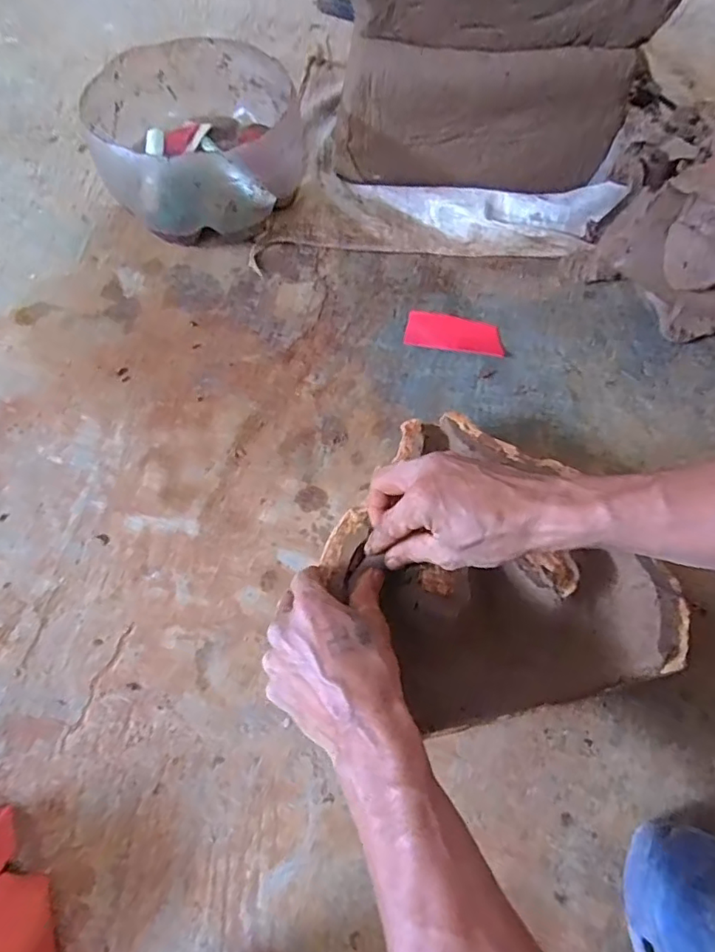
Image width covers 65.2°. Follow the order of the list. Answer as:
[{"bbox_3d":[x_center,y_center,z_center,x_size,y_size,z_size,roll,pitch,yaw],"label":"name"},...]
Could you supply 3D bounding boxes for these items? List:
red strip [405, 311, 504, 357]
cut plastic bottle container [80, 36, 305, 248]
[{"bbox_3d":[0.111,-0.165,0.643,0.109,0.007,0.050,10,66,5],"label":"red strip"},{"bbox_3d":[-0.195,-0.412,0.699,0.234,0.130,0.276,-14,64,-8],"label":"cut plastic bottle container"}]

